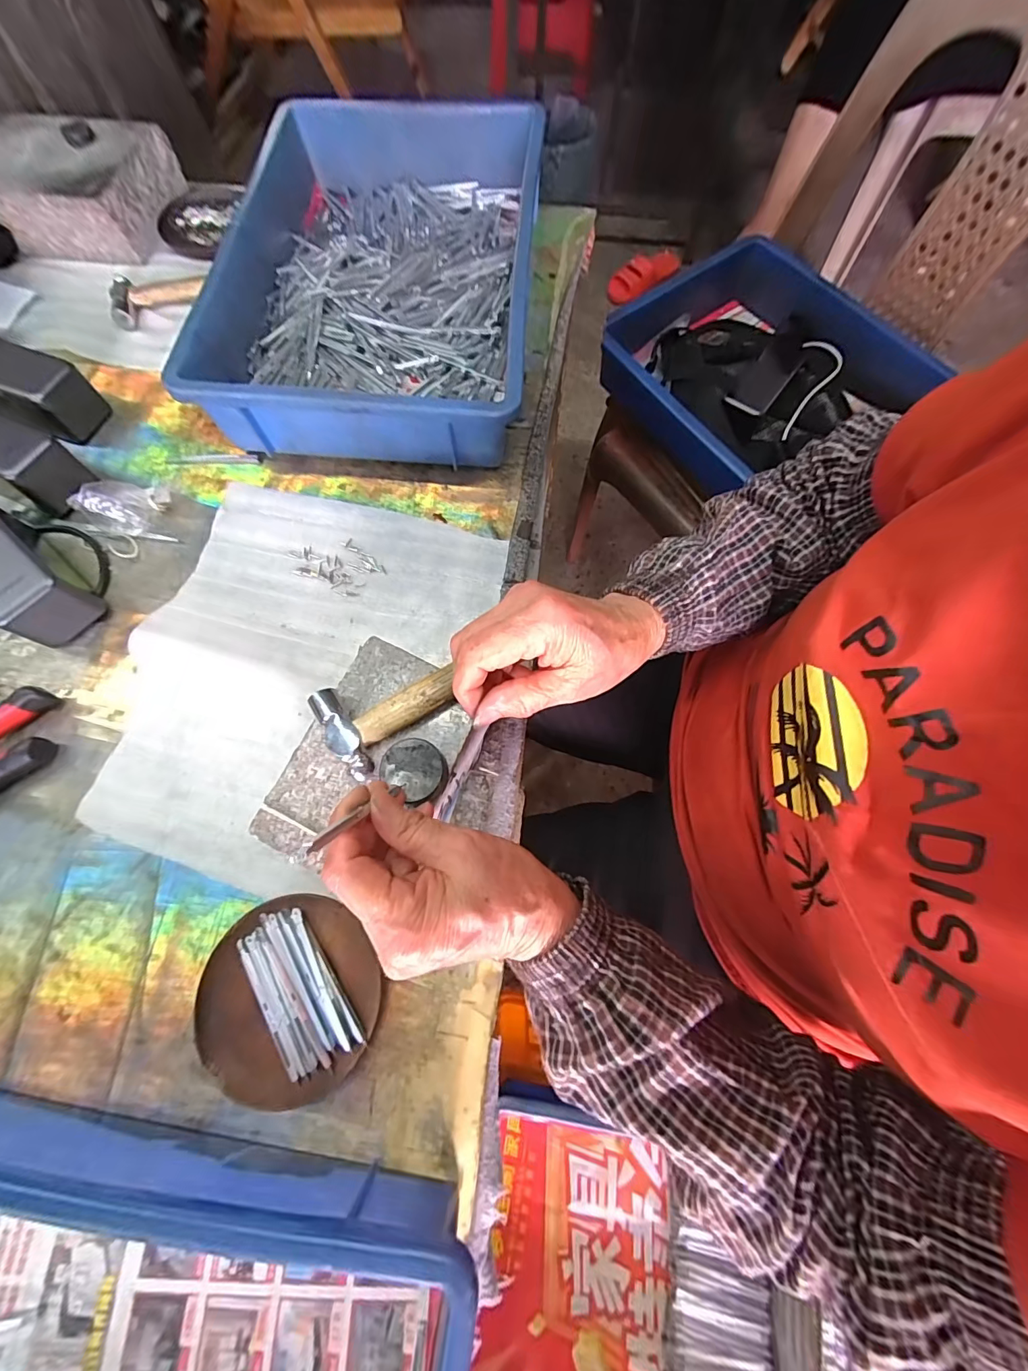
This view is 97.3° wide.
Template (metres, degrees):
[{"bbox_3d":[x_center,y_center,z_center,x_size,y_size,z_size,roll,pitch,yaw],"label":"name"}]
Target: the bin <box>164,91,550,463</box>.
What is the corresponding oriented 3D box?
[{"bbox_3d":[-0.130,-0.430,0.470,0.283,0.083,0.458,3,72,0],"label":"bin"}]

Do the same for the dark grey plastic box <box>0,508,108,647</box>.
[{"bbox_3d":[-0.409,-0.093,0.372,0.128,0.057,0.055,40,76,11],"label":"dark grey plastic box"}]

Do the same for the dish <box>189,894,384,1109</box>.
[{"bbox_3d":[-0.147,0.202,0.296,0.117,0.018,0.108,0,72,-1],"label":"dish"}]

